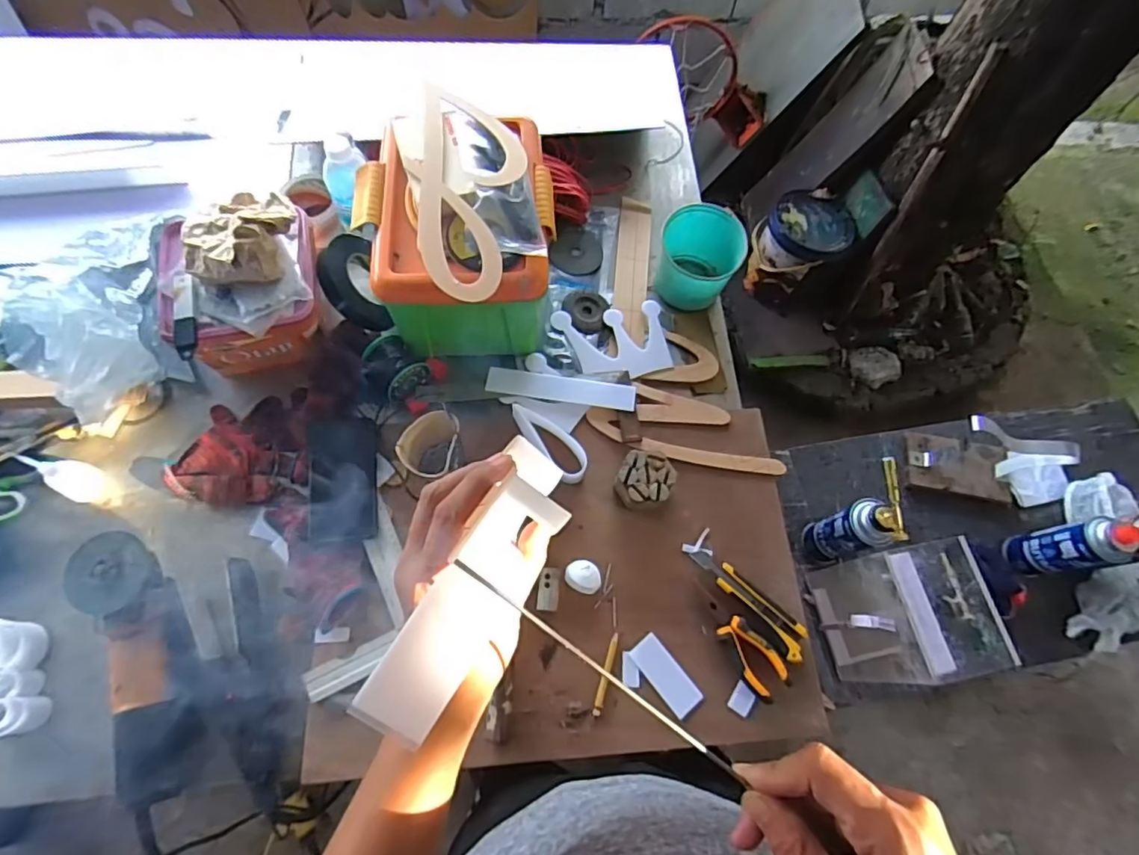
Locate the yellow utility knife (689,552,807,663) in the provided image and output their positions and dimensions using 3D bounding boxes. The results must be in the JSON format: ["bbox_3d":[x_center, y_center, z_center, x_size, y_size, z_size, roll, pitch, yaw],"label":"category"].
[{"bbox_3d":[0.228,0.211,0.710,0.042,0.014,0.166,-39,74,-16],"label":"yellow utility knife"}]

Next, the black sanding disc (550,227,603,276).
[{"bbox_3d":[0.011,-0.286,0.925,0.082,0.005,0.090,2,71,-7],"label":"black sanding disc"}]

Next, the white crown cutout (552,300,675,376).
[{"bbox_3d":[0.067,-0.131,0.854,0.163,0.005,0.121,-11,68,-7],"label":"white crown cutout"}]

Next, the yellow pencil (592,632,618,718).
[{"bbox_3d":[0.043,0.292,0.677,0.011,0.008,0.092,15,67,4],"label":"yellow pencil"}]

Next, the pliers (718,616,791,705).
[{"bbox_3d":[0.223,0.275,0.685,0.047,0.014,0.096,-25,70,-12],"label":"pliers"}]

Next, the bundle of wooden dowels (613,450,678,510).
[{"bbox_3d":[0.098,0.073,0.742,0.069,0.045,0.072,1,67,-2],"label":"bundle of wooden dowels"}]

